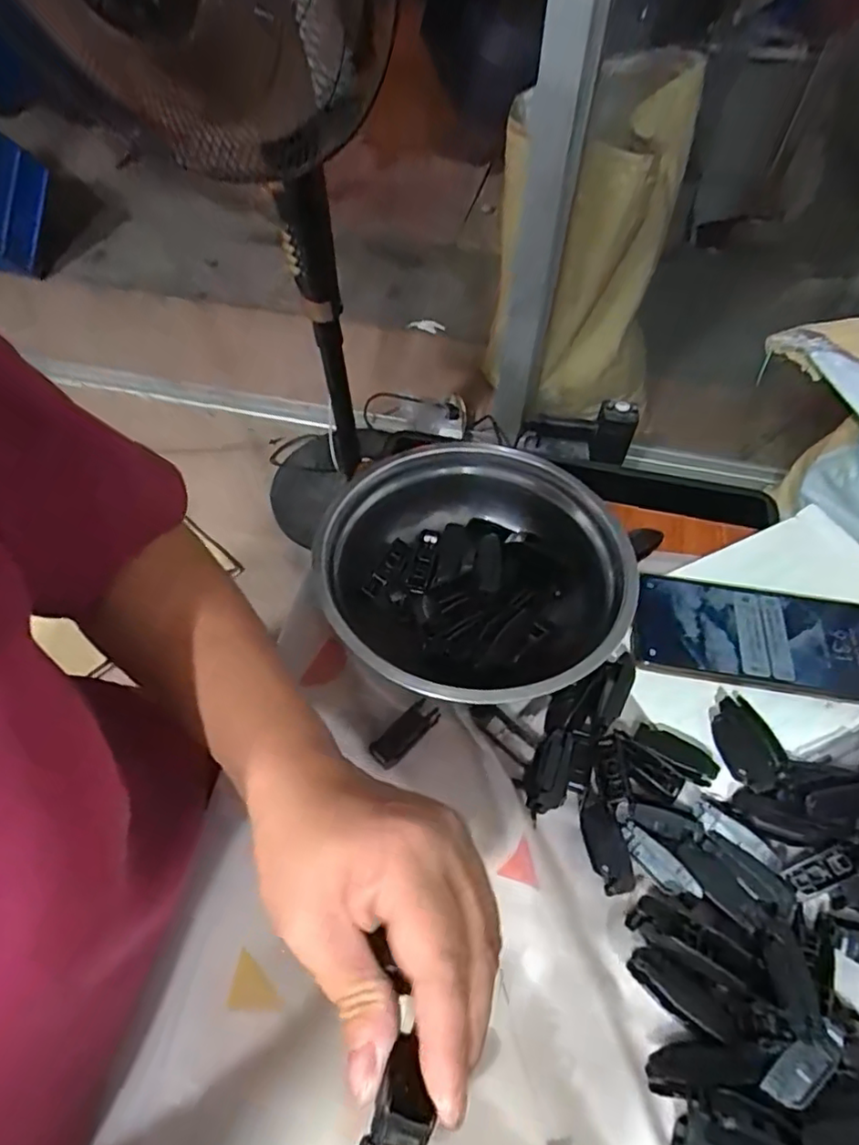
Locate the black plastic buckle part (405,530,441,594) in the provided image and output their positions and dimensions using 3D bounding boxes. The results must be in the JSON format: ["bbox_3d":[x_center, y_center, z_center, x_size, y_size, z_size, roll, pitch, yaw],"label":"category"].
[{"bbox_3d":[-0.004,-0.008,0.452,0.016,0.007,0.059,10,54,7],"label":"black plastic buckle part"}]

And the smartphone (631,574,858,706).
[{"bbox_3d":[0.227,0.041,0.412,0.170,0.008,0.079,10,54,6],"label":"smartphone"}]

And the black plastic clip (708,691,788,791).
[{"bbox_3d":[0.192,0.102,0.373,0.034,0.012,0.060,-13,54,-11],"label":"black plastic clip"}]

